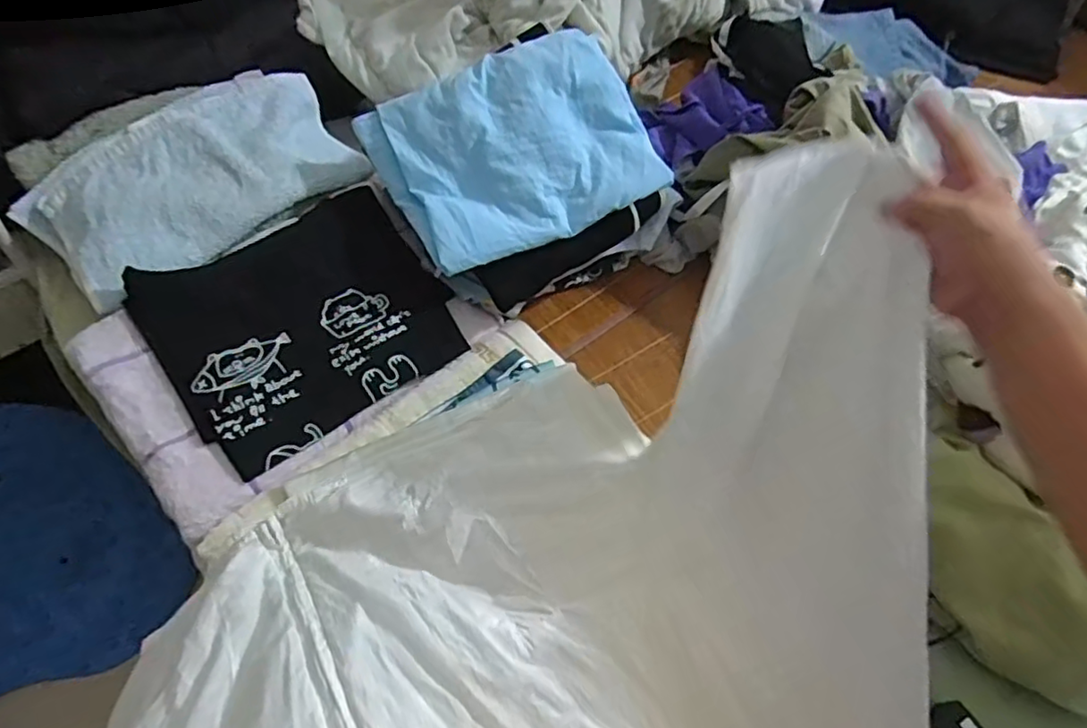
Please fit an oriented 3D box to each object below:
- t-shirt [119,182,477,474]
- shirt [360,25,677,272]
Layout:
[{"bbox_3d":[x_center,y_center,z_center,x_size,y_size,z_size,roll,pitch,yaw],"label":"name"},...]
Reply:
[{"bbox_3d":[-0.228,-0.048,0.598,0.252,0.028,0.226,-32,72,-23],"label":"t-shirt"},{"bbox_3d":[-0.029,-0.212,0.625,0.264,0.088,0.201,-19,63,-13],"label":"shirt"}]

